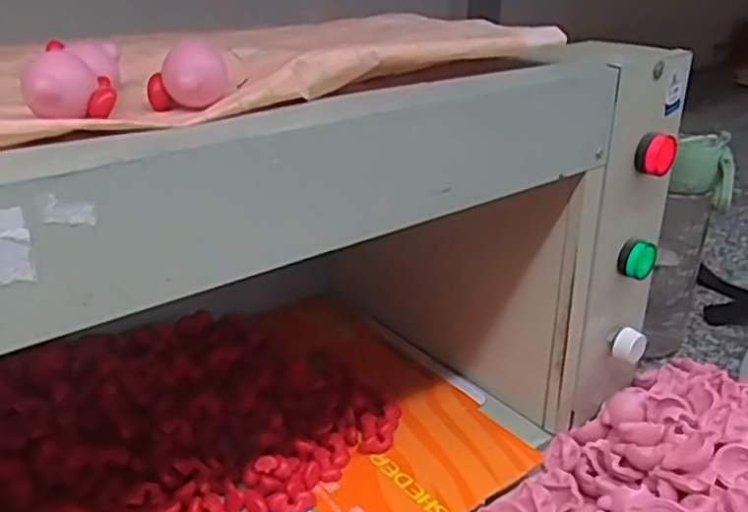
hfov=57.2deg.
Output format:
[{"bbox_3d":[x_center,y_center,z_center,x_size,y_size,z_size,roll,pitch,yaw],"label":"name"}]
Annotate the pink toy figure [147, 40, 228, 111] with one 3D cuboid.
[{"bbox_3d":[-0.085,-0.082,0.312,0.028,0.028,0.024,19,35,29],"label":"pink toy figure"}]

